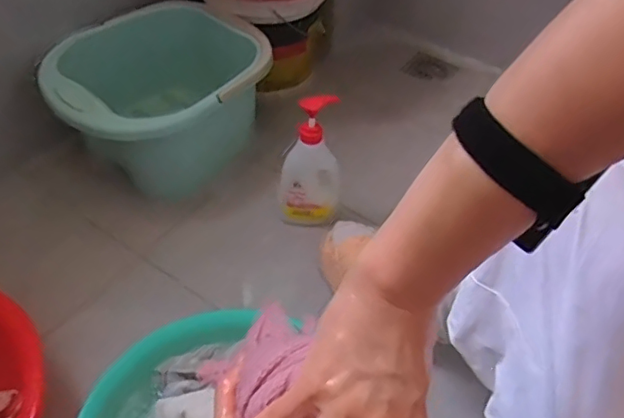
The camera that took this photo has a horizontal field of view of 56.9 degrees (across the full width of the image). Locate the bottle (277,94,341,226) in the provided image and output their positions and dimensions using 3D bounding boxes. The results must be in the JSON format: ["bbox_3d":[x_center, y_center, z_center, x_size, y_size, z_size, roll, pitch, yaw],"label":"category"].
[{"bbox_3d":[-0.001,-0.083,0.947,0.101,0.239,0.074,5,48,0],"label":"bottle"}]

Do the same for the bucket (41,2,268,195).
[{"bbox_3d":[-0.270,-0.198,1.057,0.363,0.210,0.284,-20,53,-21],"label":"bucket"}]

